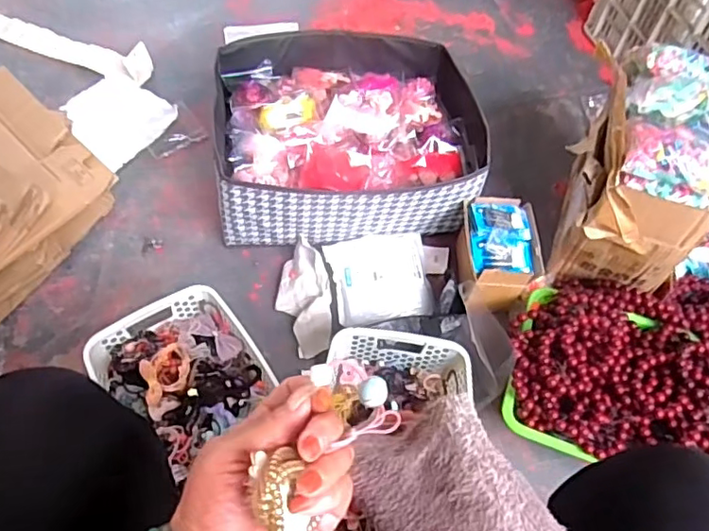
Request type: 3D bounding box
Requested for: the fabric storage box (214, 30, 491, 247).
[{"bbox_3d":[-0.015,-0.211,0.995,0.414,0.171,0.369,-5,56,-6],"label":"fabric storage box"}]

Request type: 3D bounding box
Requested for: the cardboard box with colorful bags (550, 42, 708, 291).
[{"bbox_3d":[0.426,-0.131,0.867,0.191,0.284,0.248,6,55,1],"label":"cardboard box with colorful bags"}]

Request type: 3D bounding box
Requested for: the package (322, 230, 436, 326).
[{"bbox_3d":[0.046,0.019,0.930,0.161,0.026,0.152,-9,57,-11],"label":"package"}]

